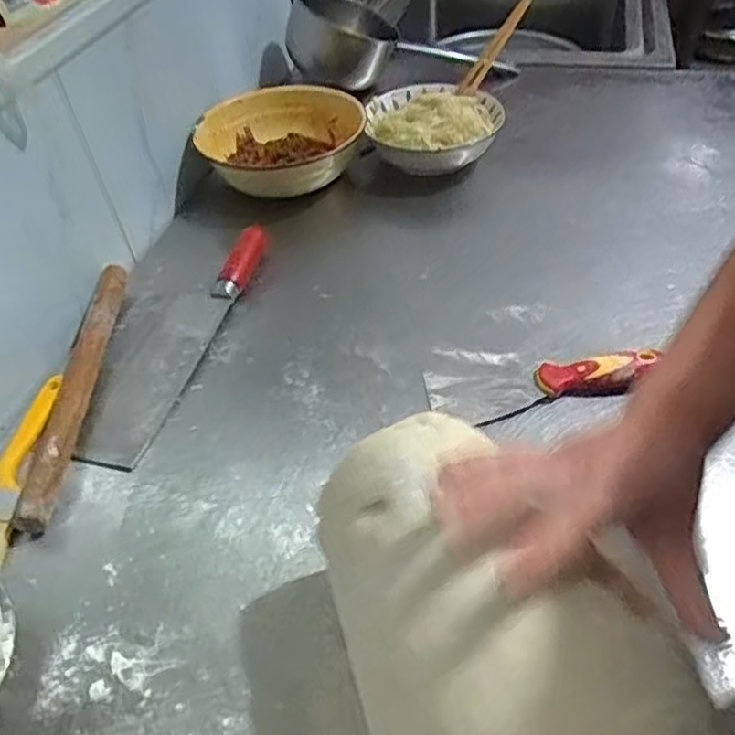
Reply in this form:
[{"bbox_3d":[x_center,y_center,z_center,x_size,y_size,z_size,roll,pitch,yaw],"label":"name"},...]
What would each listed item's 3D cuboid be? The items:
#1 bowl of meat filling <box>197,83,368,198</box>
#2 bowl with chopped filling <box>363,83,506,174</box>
[{"bbox_3d":[-0.103,-0.286,0.859,0.213,0.061,0.201,-24,49,-17],"label":"bowl of meat filling"},{"bbox_3d":[0.086,-0.306,0.868,0.167,0.064,0.153,-3,46,3],"label":"bowl with chopped filling"}]

